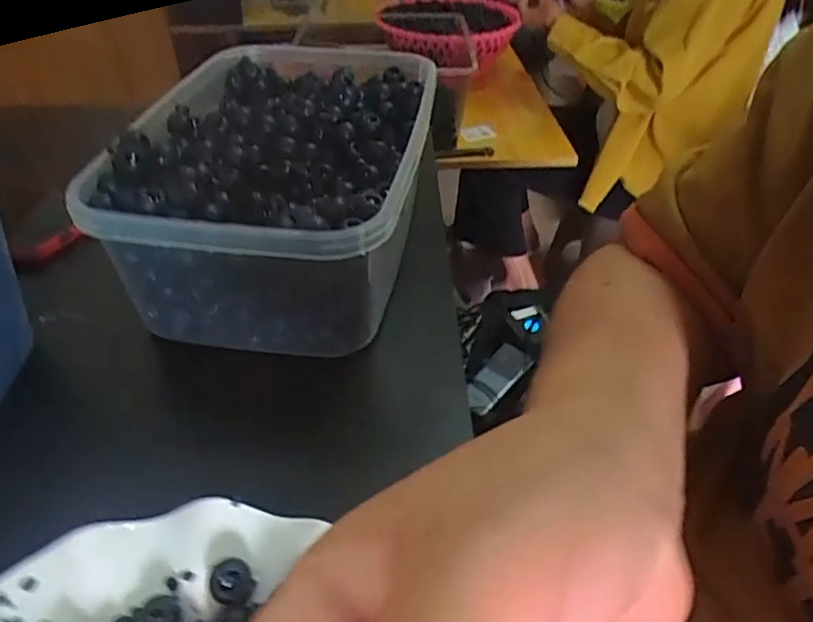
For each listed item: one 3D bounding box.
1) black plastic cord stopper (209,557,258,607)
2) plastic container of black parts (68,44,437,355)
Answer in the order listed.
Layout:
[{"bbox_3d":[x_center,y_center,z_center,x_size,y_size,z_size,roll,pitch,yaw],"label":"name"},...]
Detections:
[{"bbox_3d":[-0.065,0.101,0.229,0.015,0.009,0.016,1,41,-1],"label":"black plastic cord stopper"},{"bbox_3d":[-0.074,-0.087,0.398,0.163,0.084,0.248,6,41,5],"label":"plastic container of black parts"}]

